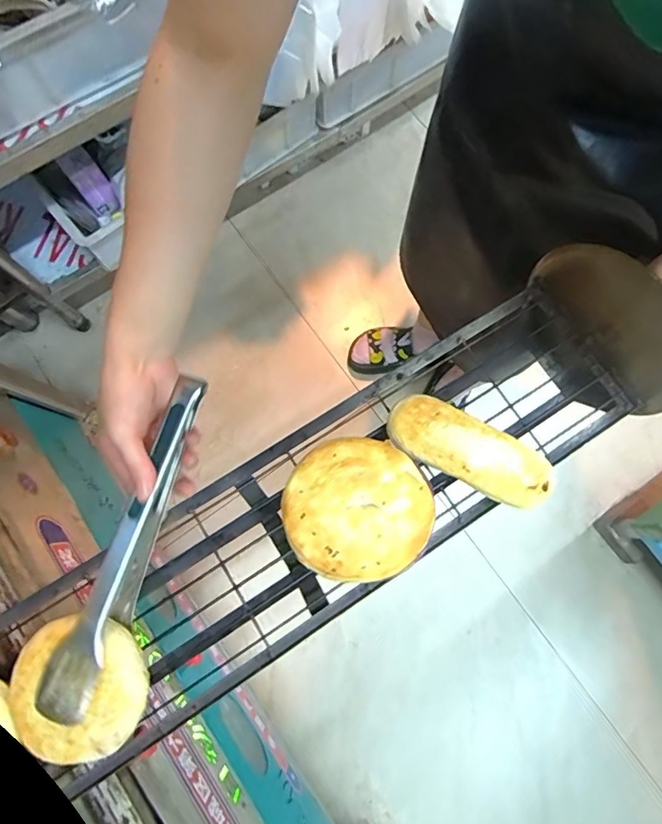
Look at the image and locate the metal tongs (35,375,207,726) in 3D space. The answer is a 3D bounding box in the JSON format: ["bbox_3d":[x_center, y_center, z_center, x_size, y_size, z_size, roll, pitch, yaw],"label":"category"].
[{"bbox_3d":[-0.163,0.104,0.394,0.035,0.051,0.275,19,80,5],"label":"metal tongs"}]

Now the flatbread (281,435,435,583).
[{"bbox_3d":[0.021,0.075,0.372,0.114,0.016,0.108,0,79,1],"label":"flatbread"}]

